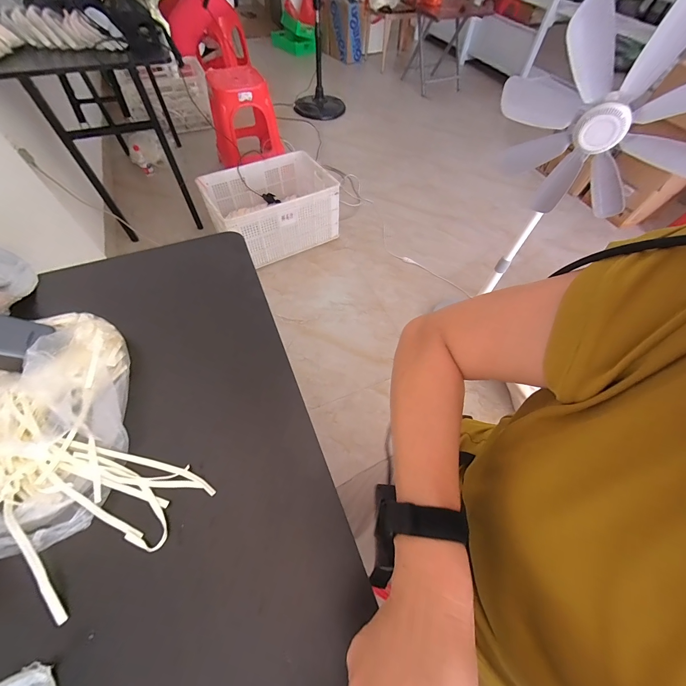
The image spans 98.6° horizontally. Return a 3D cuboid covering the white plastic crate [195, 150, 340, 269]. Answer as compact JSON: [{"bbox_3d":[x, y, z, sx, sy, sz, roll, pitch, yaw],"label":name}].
[{"bbox_3d":[-0.355,-0.699,1.550,0.585,0.301,0.414,-26,63,-17],"label":"white plastic crate"}]

